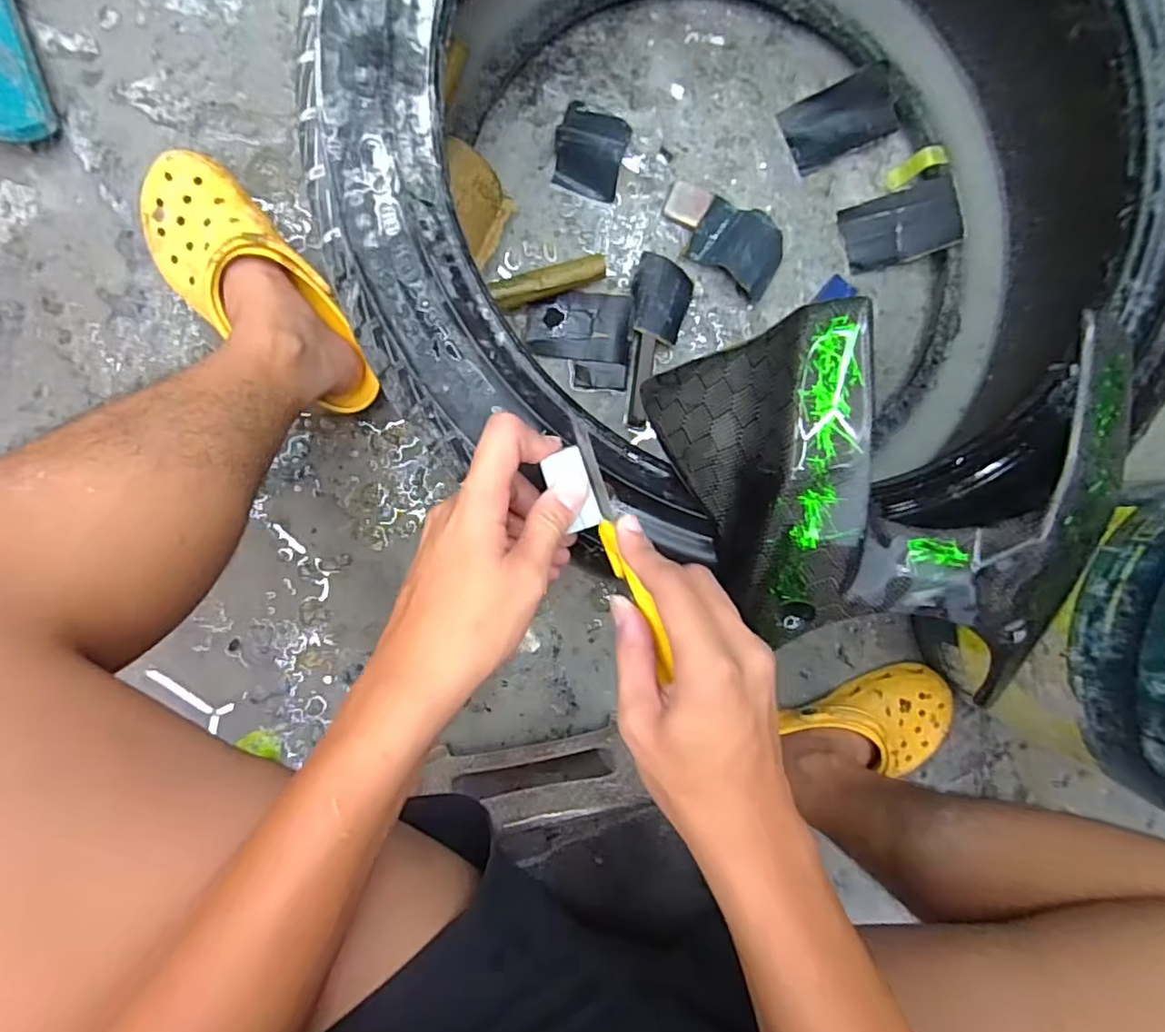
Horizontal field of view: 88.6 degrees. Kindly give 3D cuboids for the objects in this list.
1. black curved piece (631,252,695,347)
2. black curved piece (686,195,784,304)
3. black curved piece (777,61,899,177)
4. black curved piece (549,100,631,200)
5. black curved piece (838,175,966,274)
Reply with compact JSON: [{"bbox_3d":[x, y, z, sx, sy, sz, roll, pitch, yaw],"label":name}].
[{"bbox_3d":[0.081,-0.225,0.624,0.063,0.024,0.076,14,90,-8],"label":"black curved piece"},{"bbox_3d":[0.164,-0.282,0.629,0.093,0.032,0.079,31,88,-7],"label":"black curved piece"},{"bbox_3d":[0.275,-0.423,0.638,0.112,0.014,0.069,-24,105,8],"label":"black curved piece"},{"bbox_3d":[0.010,-0.375,0.600,0.072,0.039,0.088,14,90,-8],"label":"black curved piece"},{"bbox_3d":[0.344,-0.314,0.645,0.115,0.008,0.075,-13,88,13],"label":"black curved piece"}]

